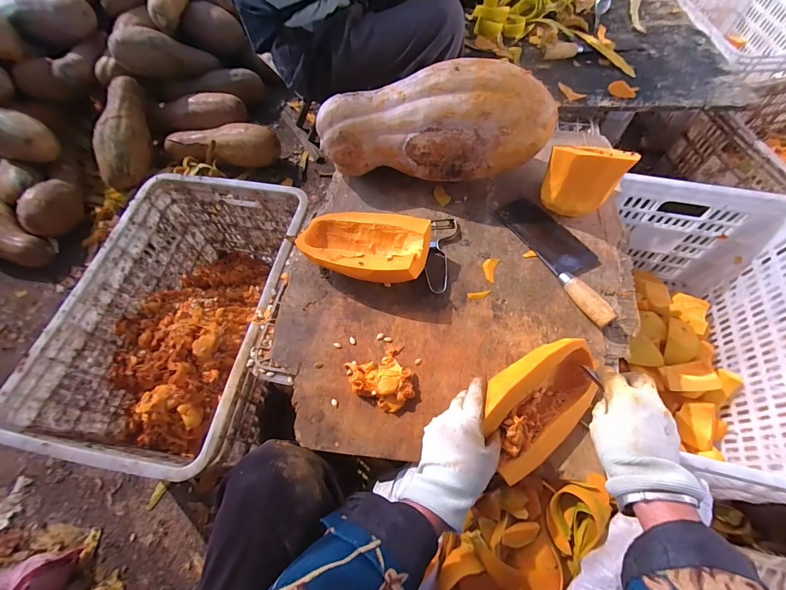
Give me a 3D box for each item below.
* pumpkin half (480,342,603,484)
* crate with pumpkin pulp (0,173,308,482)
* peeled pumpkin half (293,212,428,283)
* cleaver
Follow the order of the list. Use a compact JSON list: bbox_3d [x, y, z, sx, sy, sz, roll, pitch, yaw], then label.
[{"bbox_3d":[0.181,0.129,0.426,0.190,0.049,0.117,-33,107,-18],"label":"pumpkin half"},{"bbox_3d":[-0.365,0.049,0.685,0.362,0.248,0.517,8,63,6],"label":"crate with pumpkin pulp"},{"bbox_3d":[-0.045,-0.077,0.548,0.195,0.074,0.124,15,66,8],"label":"peeled pumpkin half"},{"bbox_3d":[0.278,-0.074,0.554,0.086,0.038,0.257,-25,66,-10],"label":"cleaver"}]

